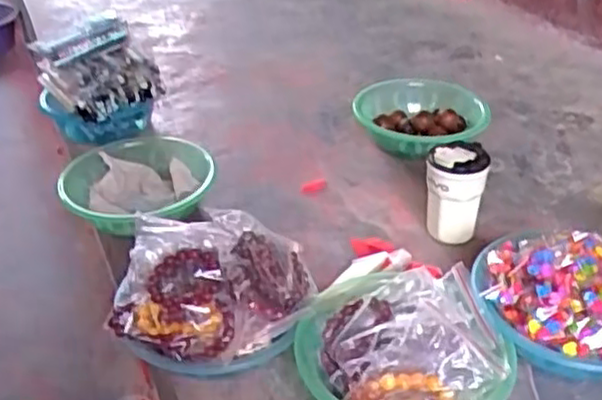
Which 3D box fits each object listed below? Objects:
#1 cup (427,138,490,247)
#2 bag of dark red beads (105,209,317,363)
[{"bbox_3d":[0.222,-0.006,1.036,0.083,0.151,0.073,8,35,14],"label":"cup"},{"bbox_3d":[-0.107,0.097,0.849,0.235,0.094,0.183,-1,34,0],"label":"bag of dark red beads"}]

